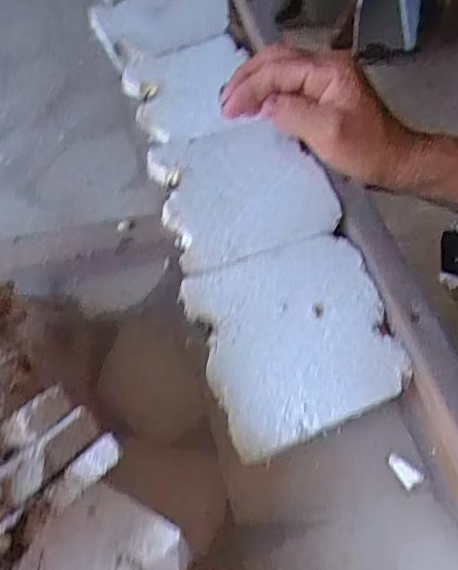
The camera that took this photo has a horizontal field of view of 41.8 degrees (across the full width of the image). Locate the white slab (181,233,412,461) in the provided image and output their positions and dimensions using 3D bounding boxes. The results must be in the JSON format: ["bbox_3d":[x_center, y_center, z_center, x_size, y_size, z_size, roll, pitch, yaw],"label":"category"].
[{"bbox_3d":[0.037,0.027,0.333,0.102,0.018,0.107,-16,54,-11],"label":"white slab"}]

